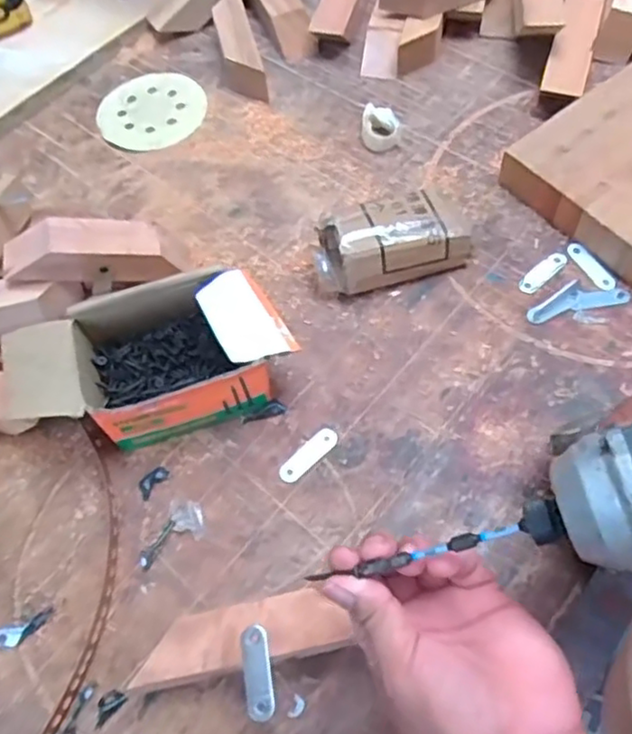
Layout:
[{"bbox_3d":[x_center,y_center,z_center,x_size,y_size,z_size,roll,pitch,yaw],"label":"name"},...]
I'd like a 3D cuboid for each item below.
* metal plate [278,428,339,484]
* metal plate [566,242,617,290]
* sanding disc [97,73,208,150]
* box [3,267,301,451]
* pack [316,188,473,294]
[{"bbox_3d":[-0.006,0.070,0.531,0.055,0.004,0.018,-41,69,-12],"label":"metal plate"},{"bbox_3d":[0.248,-0.091,0.598,0.014,0.004,0.055,-48,66,25],"label":"metal plate"},{"bbox_3d":[-0.183,-0.288,0.743,0.118,0.005,0.111,-2,61,4],"label":"sanding disc"},{"bbox_3d":[-0.129,-0.003,0.538,0.209,0.078,0.108,-19,61,-5],"label":"box"},{"bbox_3d":[0.066,-0.114,0.600,0.140,0.052,0.080,-20,62,-6],"label":"pack"}]

